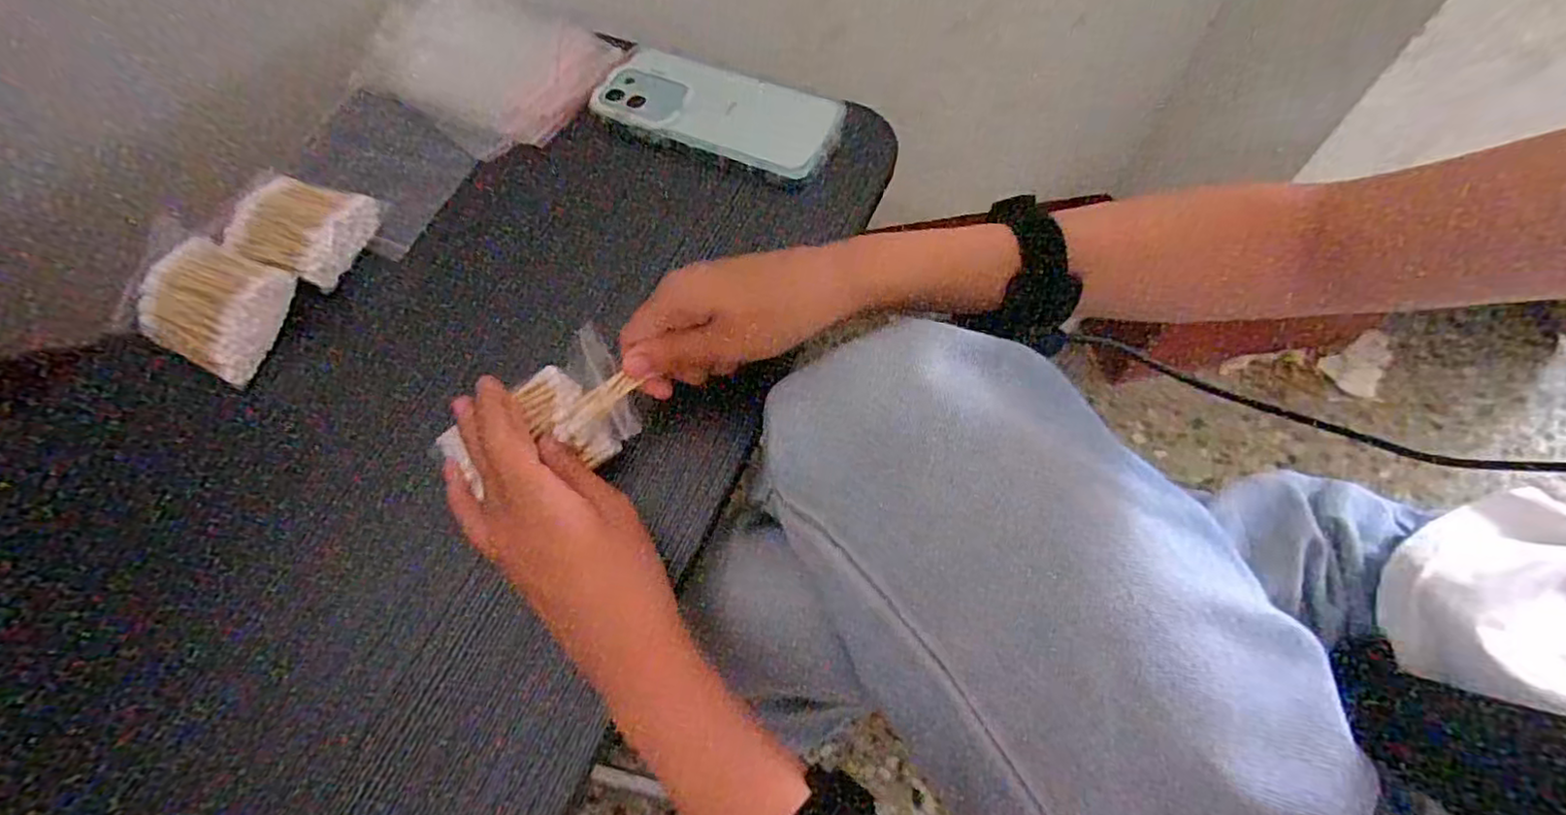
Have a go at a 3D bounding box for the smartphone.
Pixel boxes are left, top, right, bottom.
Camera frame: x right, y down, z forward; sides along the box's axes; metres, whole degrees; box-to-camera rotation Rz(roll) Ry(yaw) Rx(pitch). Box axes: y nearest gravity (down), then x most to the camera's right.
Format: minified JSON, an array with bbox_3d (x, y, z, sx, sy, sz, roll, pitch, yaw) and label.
[{"bbox_3d":[-0.046,-0.205,0.447,0.162,0.010,0.069,21,71,11],"label":"smartphone"}]

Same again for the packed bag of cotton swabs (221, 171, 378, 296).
[{"bbox_3d":[-0.291,-0.107,0.398,0.074,0.016,0.062,12,65,8],"label":"packed bag of cotton swabs"}]

